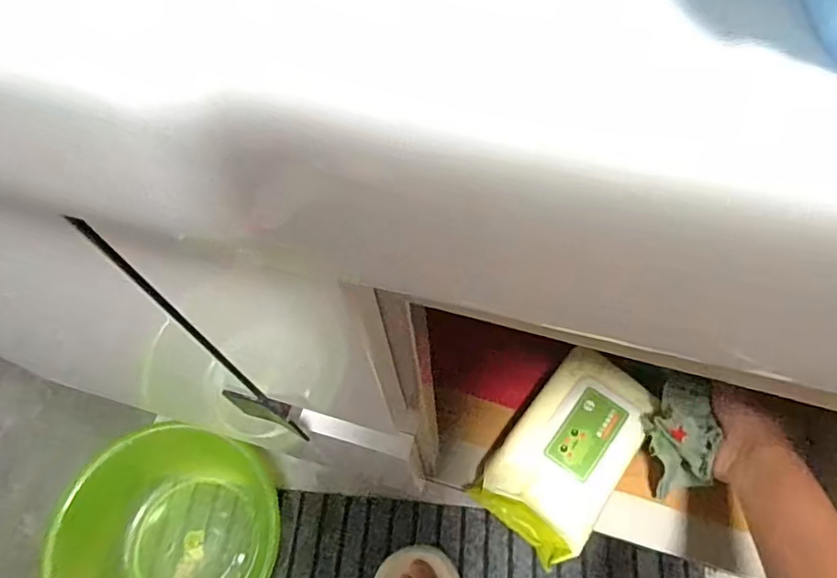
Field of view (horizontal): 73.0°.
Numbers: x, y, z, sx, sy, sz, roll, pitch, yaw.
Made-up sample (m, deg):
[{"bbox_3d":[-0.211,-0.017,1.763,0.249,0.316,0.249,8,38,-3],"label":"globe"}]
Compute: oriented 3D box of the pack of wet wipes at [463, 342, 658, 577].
[{"bbox_3d":[0.130,0.138,0.485,0.095,0.039,0.162,35,71,19],"label":"pack of wet wipes"}]

